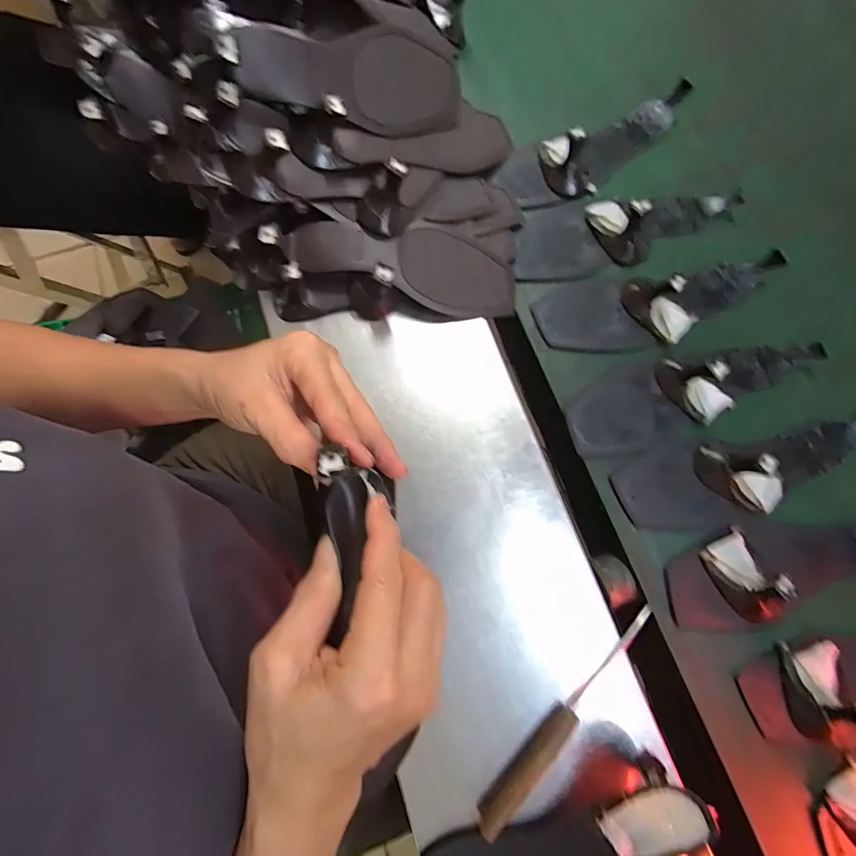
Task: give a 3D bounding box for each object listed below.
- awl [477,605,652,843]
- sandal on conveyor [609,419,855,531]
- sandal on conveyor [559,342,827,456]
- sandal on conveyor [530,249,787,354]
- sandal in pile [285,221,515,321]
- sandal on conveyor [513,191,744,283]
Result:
[{"bbox_3d":[0.105,0.213,0.319,0.016,0.017,0.195,43,80,9],"label":"awl"},{"bbox_3d":[0.282,0.034,0.365,0.237,0.044,0.078,-12,77,-3],"label":"sandal on conveyor"},{"bbox_3d":[0.243,-0.044,0.384,0.239,0.046,0.080,-22,77,-5],"label":"sandal on conveyor"},{"bbox_3d":[0.223,-0.121,0.406,0.234,0.045,0.083,-9,77,-2],"label":"sandal on conveyor"},{"bbox_3d":[-0.024,-0.147,0.400,0.212,0.061,0.083,-2,77,0],"label":"sandal in pile"},{"bbox_3d":[0.201,-0.205,0.421,0.231,0.046,0.083,-7,77,-2],"label":"sandal on conveyor"}]

